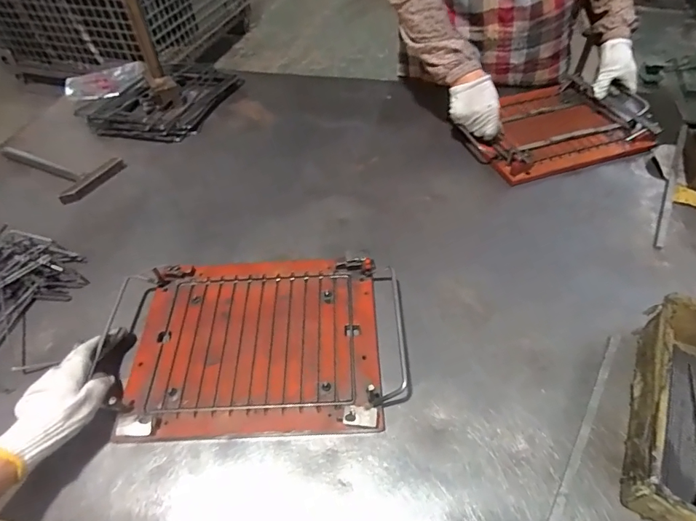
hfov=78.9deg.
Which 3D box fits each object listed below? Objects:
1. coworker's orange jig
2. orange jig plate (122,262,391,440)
[{"bbox_3d":[0.373,-0.256,0.803,0.314,0.037,0.237,-15,52,-9],"label":"coworker's orange jig"},{"bbox_3d":[-0.116,0.101,0.536,0.304,0.024,0.231,-3,51,1],"label":"orange jig plate"}]

